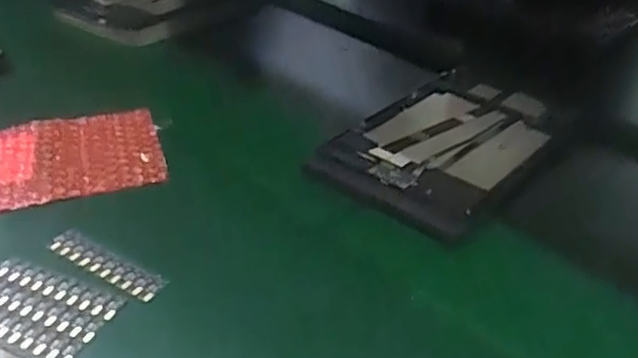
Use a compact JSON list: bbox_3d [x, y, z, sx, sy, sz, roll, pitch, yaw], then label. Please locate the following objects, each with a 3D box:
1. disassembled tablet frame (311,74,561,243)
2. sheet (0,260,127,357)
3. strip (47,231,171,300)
[{"bbox_3d":[0.126,-0.038,0.601,0.164,0.009,0.257,27,42,31],"label":"disassembled tablet frame"},{"bbox_3d":[-0.184,0.085,0.423,0.095,0.005,0.059,14,38,17],"label":"sheet"},{"bbox_3d":[-0.150,0.060,0.459,0.095,0.008,0.021,22,40,26],"label":"strip"}]

